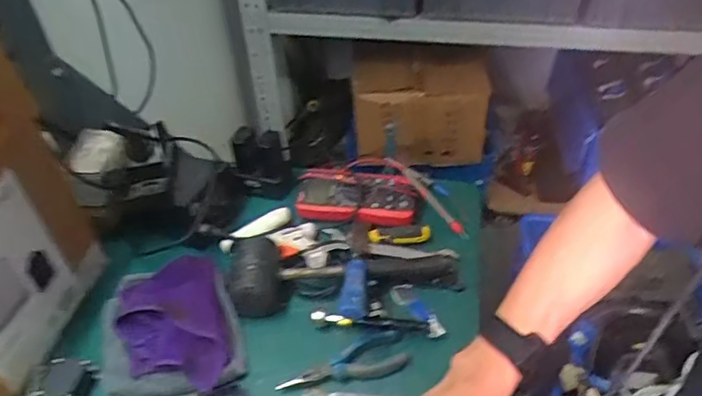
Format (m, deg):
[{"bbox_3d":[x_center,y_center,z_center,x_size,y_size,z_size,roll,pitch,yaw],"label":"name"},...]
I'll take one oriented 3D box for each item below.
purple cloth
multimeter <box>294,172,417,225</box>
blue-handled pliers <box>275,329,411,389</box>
[{"bbox_3d":[-0.228,0.160,0.684,0.130,0.049,0.183,-15,44,-13],"label":"purple cloth"},{"bbox_3d":[0.008,-0.005,0.844,0.185,0.037,0.085,2,43,5],"label":"multimeter"},{"bbox_3d":[-0.008,0.198,0.650,0.158,0.014,0.048,-14,44,-12],"label":"blue-handled pliers"}]

